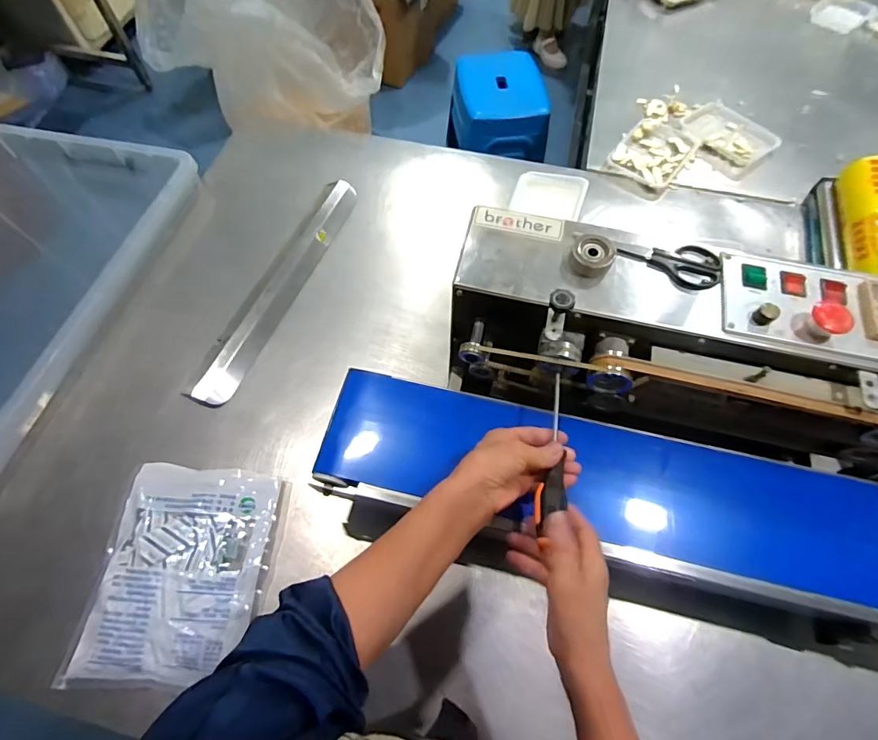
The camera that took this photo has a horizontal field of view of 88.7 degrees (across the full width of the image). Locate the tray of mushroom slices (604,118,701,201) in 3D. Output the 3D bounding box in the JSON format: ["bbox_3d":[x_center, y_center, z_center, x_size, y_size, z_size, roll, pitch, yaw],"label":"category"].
[{"bbox_3d":[0.457,-0.458,0.968,0.137,0.027,0.219,36,68,15],"label":"tray of mushroom slices"}]

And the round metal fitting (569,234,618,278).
[{"bbox_3d":[0.174,-0.129,0.511,0.047,0.021,0.043,14,64,5],"label":"round metal fitting"}]

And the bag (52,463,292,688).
[{"bbox_3d":[-0.332,0.259,0.591,0.216,0.036,0.258,4,64,0],"label":"bag"}]

